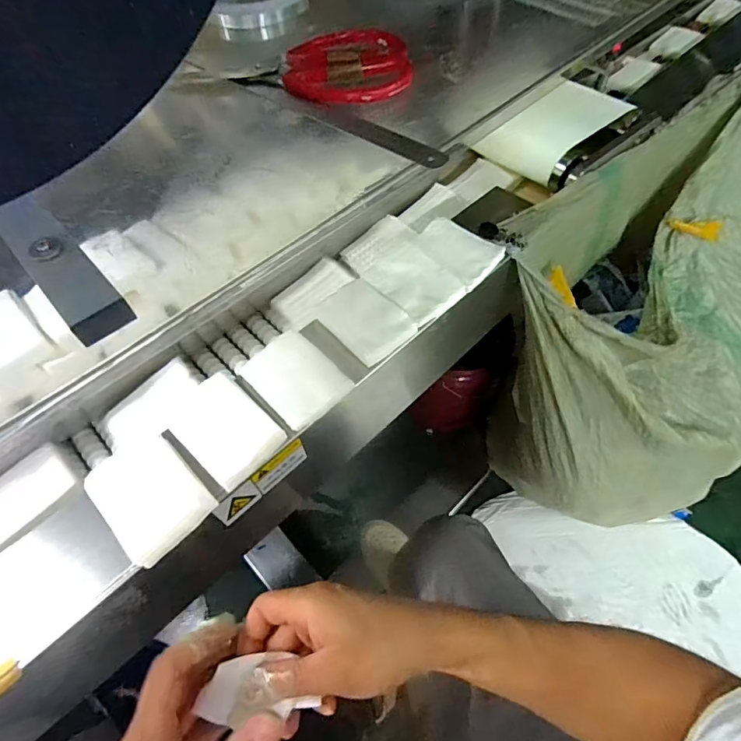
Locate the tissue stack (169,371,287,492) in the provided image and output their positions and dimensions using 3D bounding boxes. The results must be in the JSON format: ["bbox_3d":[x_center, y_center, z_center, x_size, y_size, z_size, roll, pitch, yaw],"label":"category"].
[{"bbox_3d":[-0.143,0.052,0.447,0.110,0.018,0.074,39,66,23],"label":"tissue stack"}]

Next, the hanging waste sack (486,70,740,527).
[{"bbox_3d":[0.571,-0.042,0.911,0.660,0.679,0.449,-40,64,-21],"label":"hanging waste sack"}]

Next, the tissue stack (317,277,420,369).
[{"bbox_3d":[-0.008,-0.059,0.512,0.074,0.019,0.104,-37,63,-20],"label":"tissue stack"}]

